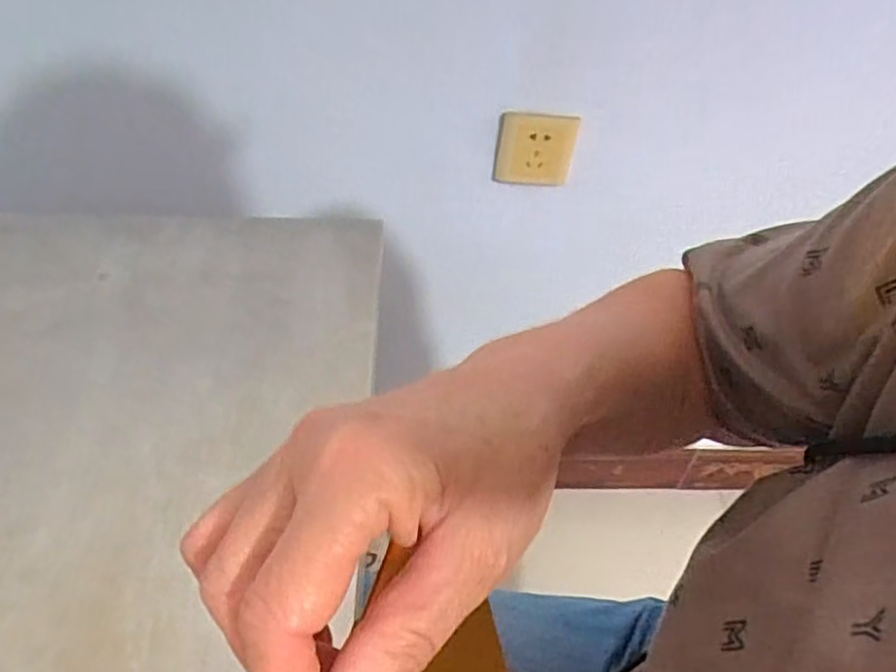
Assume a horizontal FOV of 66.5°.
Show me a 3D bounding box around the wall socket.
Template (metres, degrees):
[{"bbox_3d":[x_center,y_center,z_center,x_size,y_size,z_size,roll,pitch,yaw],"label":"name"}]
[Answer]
[{"bbox_3d":[0.103,-0.221,0.812,0.093,0.107,0.008,0,55,-6],"label":"wall socket"}]

